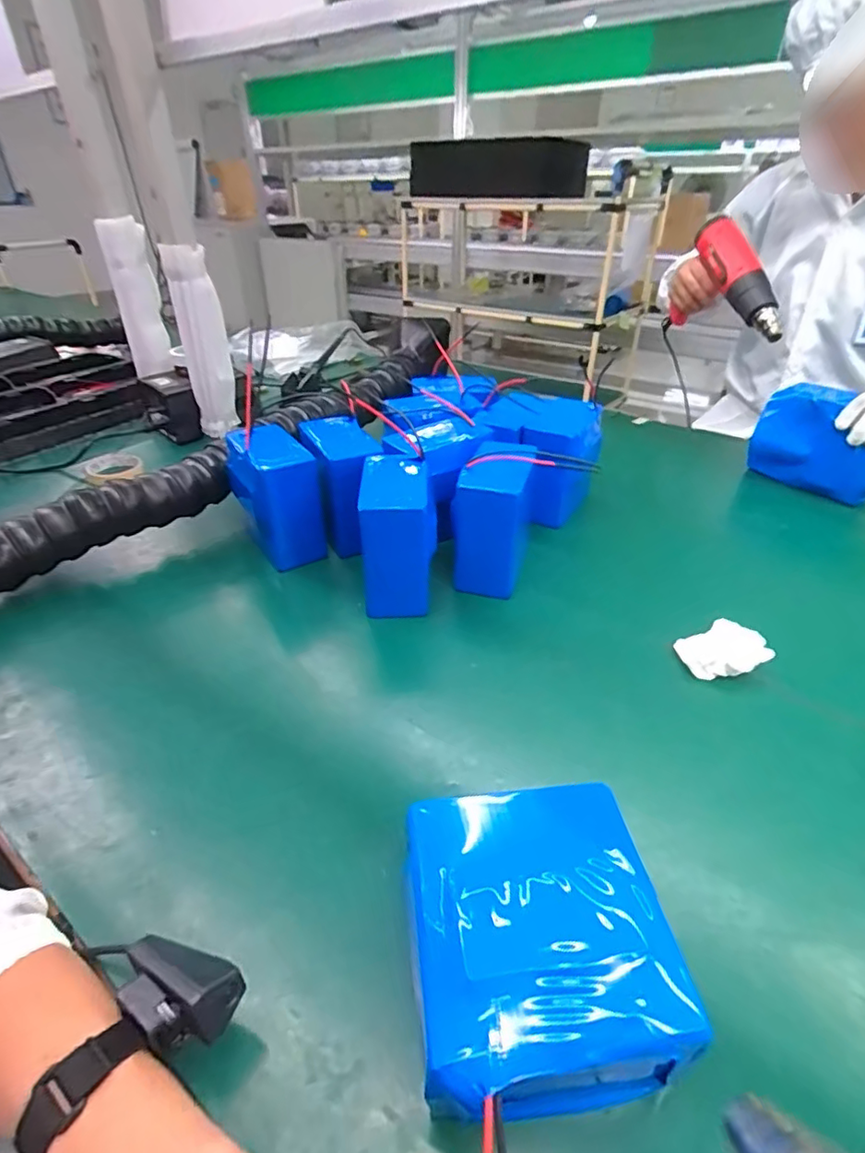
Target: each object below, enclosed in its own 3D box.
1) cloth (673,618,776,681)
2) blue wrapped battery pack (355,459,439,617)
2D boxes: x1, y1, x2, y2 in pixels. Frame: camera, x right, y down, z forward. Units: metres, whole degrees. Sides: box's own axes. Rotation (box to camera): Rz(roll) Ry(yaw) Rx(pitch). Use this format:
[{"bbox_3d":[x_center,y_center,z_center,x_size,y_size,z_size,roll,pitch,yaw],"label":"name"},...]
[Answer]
[{"bbox_3d":[0.305,0.081,0.599,0.080,0.033,0.066,-11,36,-16],"label":"cloth"},{"bbox_3d":[-0.041,-0.051,0.680,0.081,0.144,0.135,-2,35,-2],"label":"blue wrapped battery pack"}]

